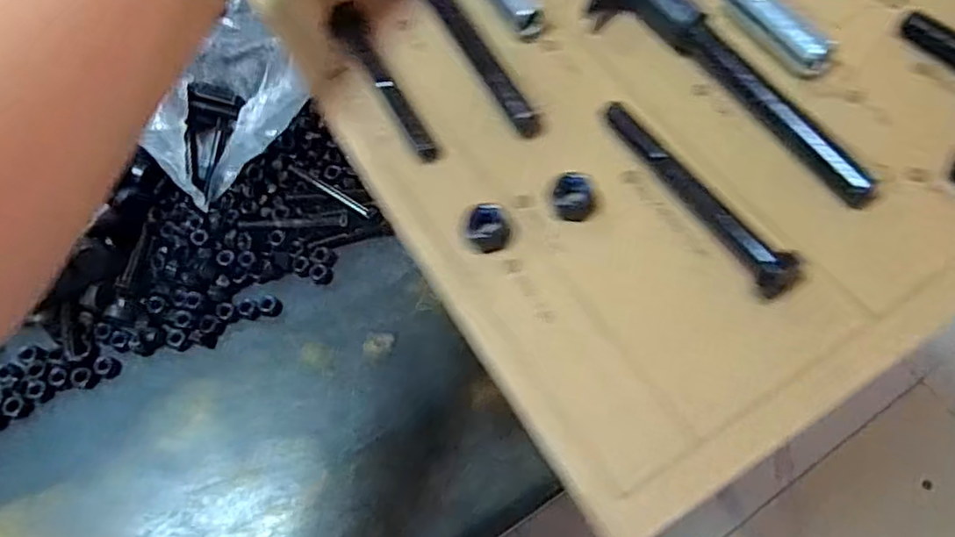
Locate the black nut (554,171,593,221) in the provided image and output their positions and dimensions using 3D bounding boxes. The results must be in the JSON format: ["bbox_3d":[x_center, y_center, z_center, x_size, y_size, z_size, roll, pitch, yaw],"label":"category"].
[{"bbox_3d":[0.034,-0.026,0.230,0.014,0.011,0.012,14,64,7],"label":"black nut"}]

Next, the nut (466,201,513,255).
[{"bbox_3d":[0.004,-0.014,0.229,0.015,0.011,0.013,-1,63,0],"label":"nut"}]

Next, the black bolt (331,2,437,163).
[{"bbox_3d":[-0.038,-0.076,0.258,0.012,0.014,0.079,-26,66,-12],"label":"black bolt"}]

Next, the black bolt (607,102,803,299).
[{"bbox_3d":[0.075,-0.027,0.224,0.013,0.018,0.089,-24,53,-11],"label":"black bolt"}]

